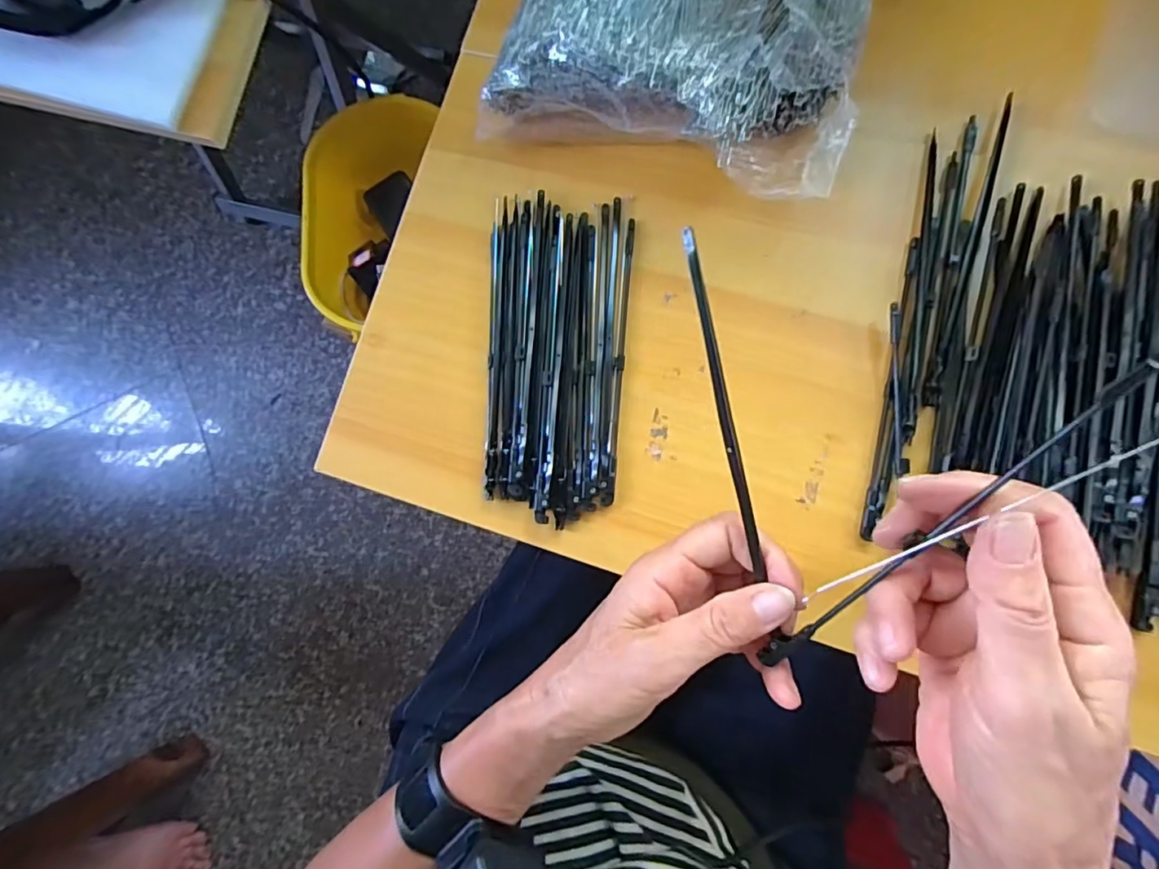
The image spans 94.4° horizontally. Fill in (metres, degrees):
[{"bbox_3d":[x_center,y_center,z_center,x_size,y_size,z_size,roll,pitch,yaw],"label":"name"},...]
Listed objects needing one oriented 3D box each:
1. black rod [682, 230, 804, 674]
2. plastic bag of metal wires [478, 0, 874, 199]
[{"bbox_3d":[0.066,0.005,0.224,0.010,0.006,0.178,-14,96,4],"label":"black rod"},{"bbox_3d":[0.079,-0.289,0.315,0.209,0.068,0.272,19,86,8],"label":"plastic bag of metal wires"}]

